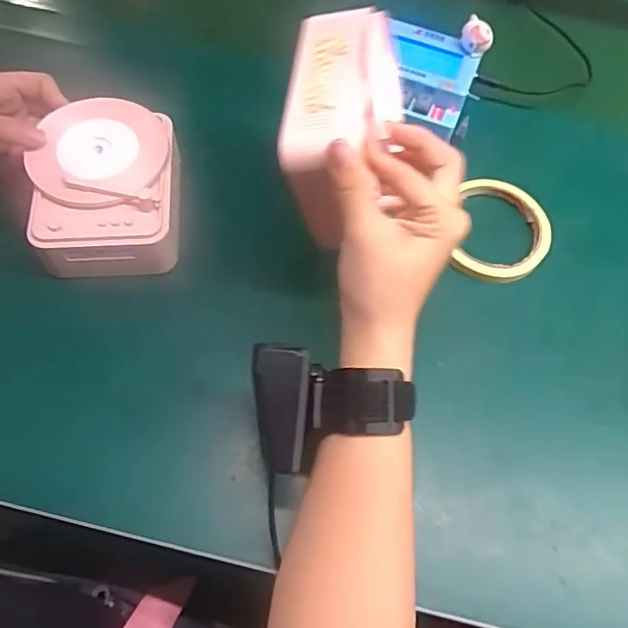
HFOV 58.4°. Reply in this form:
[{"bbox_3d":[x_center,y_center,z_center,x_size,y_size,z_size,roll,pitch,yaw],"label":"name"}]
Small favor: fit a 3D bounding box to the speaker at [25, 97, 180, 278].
[{"bbox_3d":[-0.155,-0.096,0.423,0.105,0.050,0.130,-6,61,-7],"label":"speaker"}]

